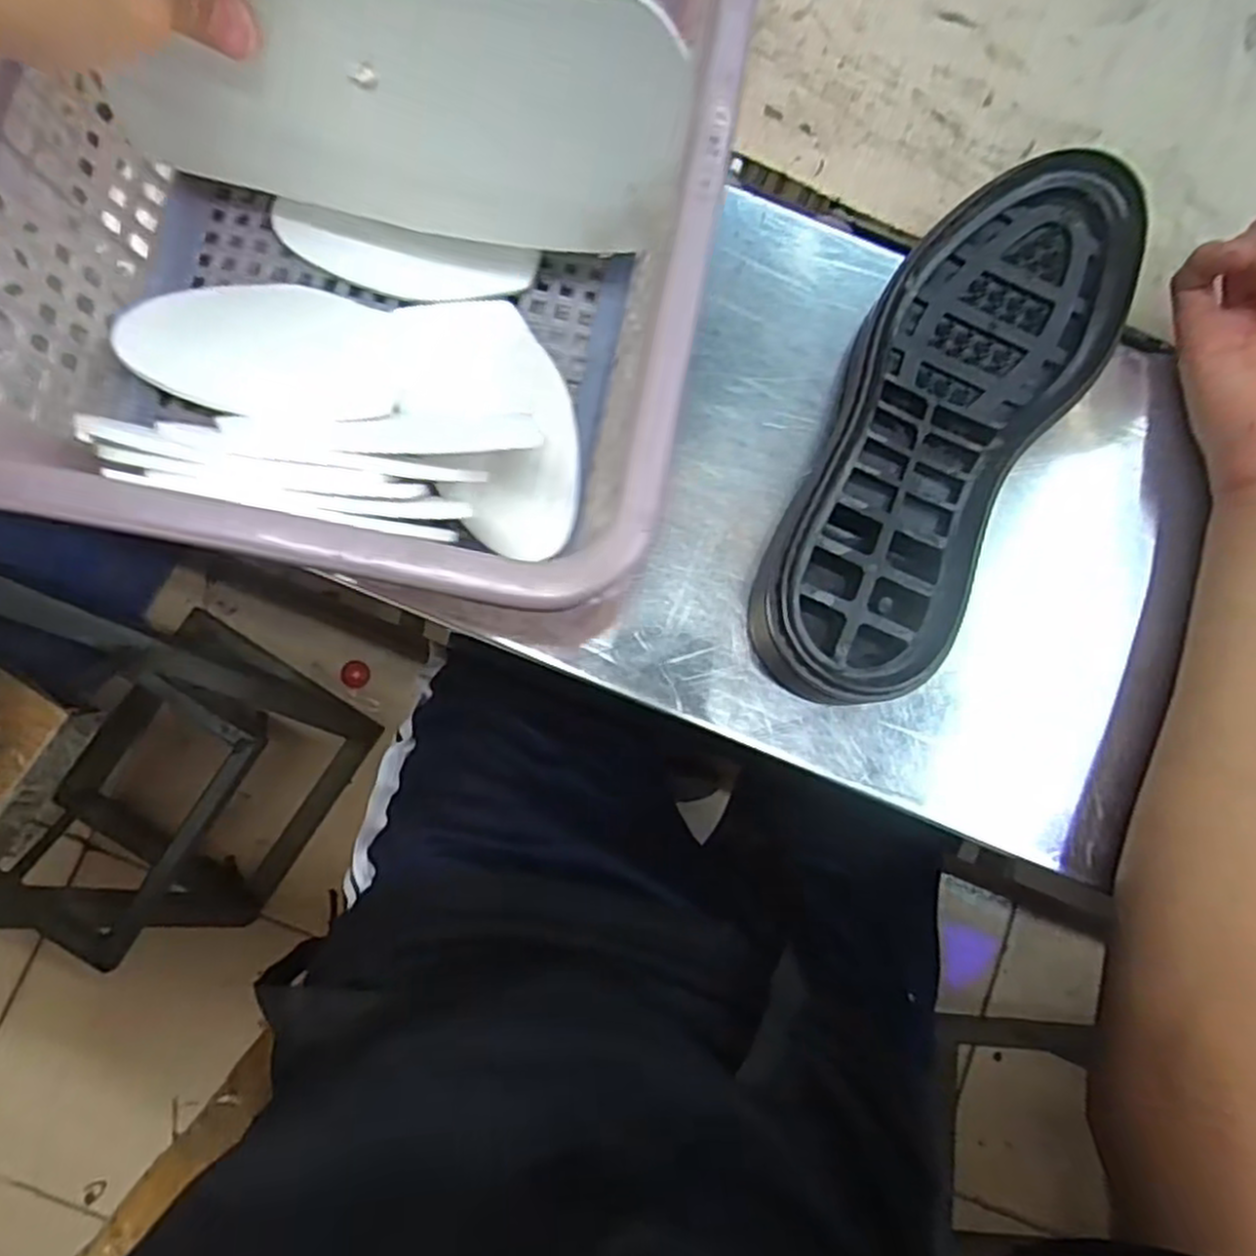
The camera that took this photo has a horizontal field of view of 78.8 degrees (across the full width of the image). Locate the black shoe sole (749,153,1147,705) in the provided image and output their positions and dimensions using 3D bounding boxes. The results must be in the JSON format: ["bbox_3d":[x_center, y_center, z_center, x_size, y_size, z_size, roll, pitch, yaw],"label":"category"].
[{"bbox_3d":[0.127,-0.087,0.312,0.089,0.035,0.258,34,81,1],"label":"black shoe sole"}]

